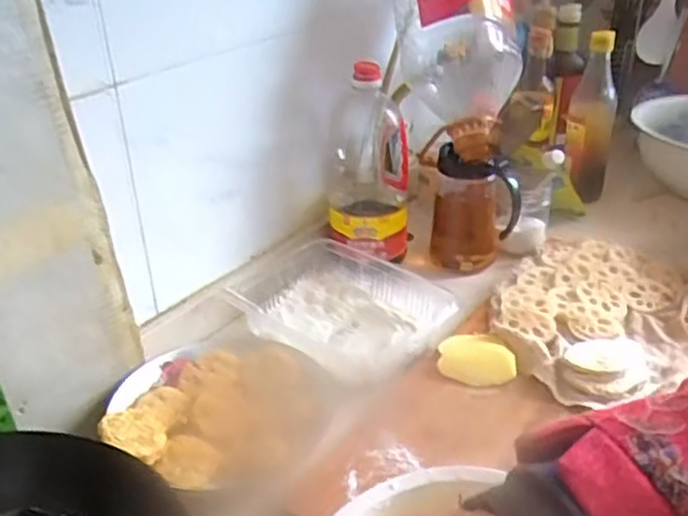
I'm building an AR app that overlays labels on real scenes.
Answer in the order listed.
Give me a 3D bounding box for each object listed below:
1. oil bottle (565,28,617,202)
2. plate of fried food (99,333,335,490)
[{"bbox_3d":[0.345,-0.188,1.019,0.059,0.240,0.073,10,32,21],"label":"oil bottle"},{"bbox_3d":[-0.117,0.134,0.654,0.181,0.045,0.172,-1,29,1],"label":"plate of fried food"}]

